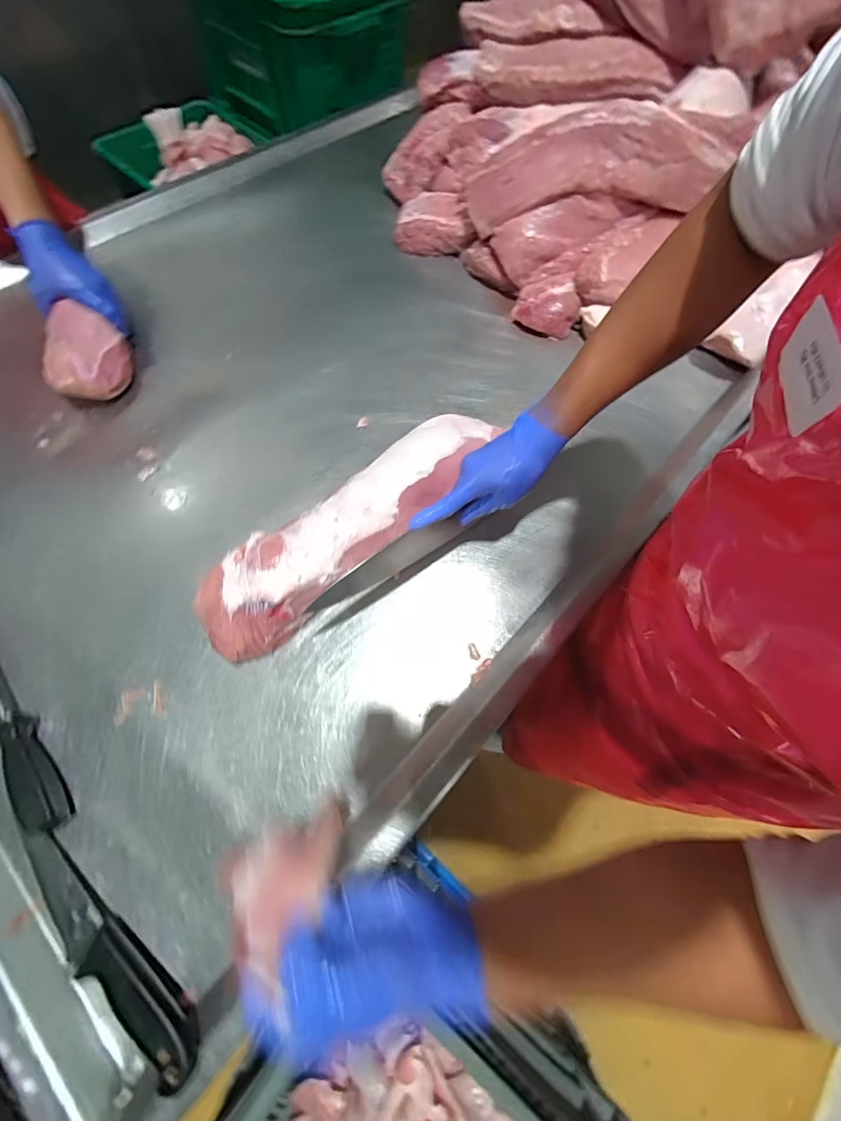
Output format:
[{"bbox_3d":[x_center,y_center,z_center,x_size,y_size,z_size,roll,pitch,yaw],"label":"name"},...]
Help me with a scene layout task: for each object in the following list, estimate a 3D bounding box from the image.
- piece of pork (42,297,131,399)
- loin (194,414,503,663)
[{"bbox_3d":[-0.504,-0.306,0.623,0.096,0.069,0.121,-6,66,-6],"label":"piece of pork"},{"bbox_3d":[-0.072,-0.056,0.534,0.463,0.072,0.121,-41,73,-17],"label":"loin"}]

